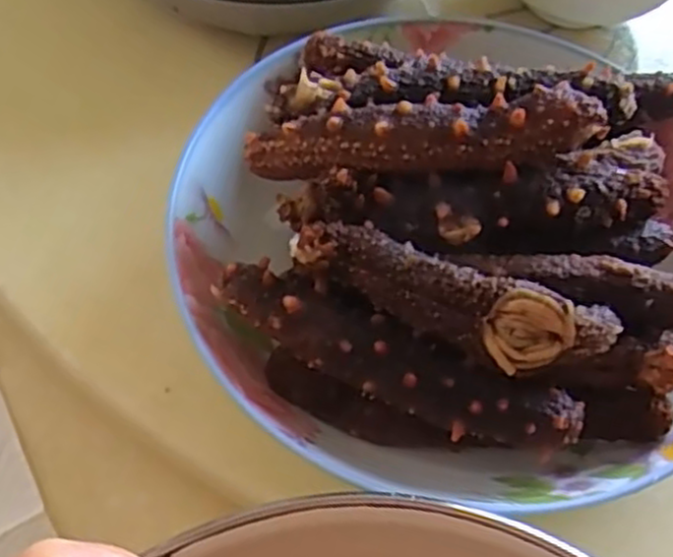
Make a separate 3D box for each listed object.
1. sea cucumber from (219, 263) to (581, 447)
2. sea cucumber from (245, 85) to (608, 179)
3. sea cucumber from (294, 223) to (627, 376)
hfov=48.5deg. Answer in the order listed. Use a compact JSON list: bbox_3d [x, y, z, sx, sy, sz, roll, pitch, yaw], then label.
[{"bbox_3d":[0.016,0.022,0.211,0.107,0.018,0.022,24,58,11],"label":"sea cucumber"},{"bbox_3d":[0.027,-0.043,0.225,0.105,0.018,0.017,-1,57,-6],"label":"sea cucumber"},{"bbox_3d":[0.032,0.005,0.207,0.091,0.016,0.026,18,58,7],"label":"sea cucumber"}]

